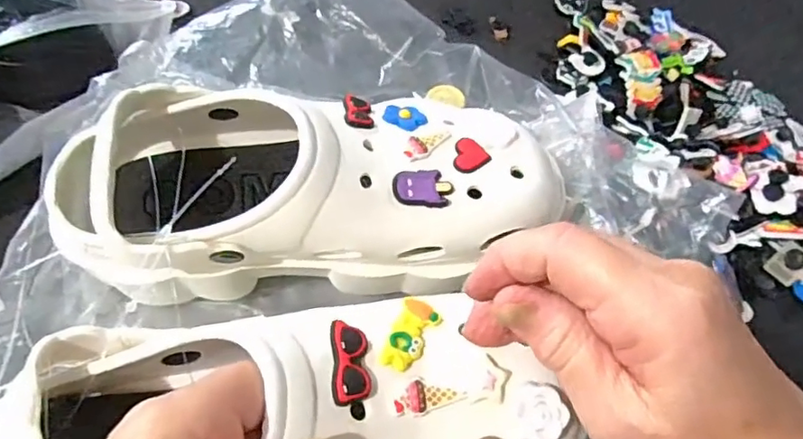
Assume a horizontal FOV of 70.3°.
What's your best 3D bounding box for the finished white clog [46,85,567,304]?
[{"bbox_3d":[-0.046,-0.019,0.297,0.243,0.080,0.097,-5,60,-6],"label":"finished white clog"}]

